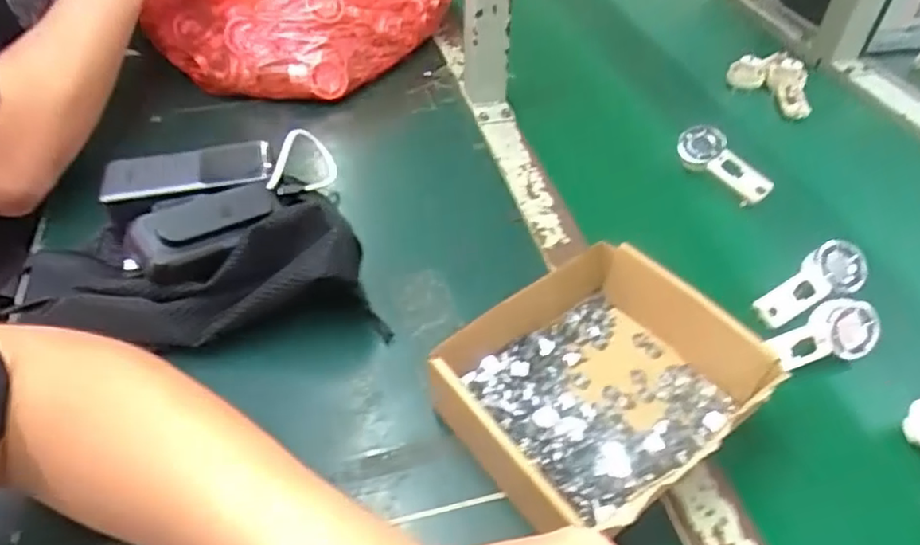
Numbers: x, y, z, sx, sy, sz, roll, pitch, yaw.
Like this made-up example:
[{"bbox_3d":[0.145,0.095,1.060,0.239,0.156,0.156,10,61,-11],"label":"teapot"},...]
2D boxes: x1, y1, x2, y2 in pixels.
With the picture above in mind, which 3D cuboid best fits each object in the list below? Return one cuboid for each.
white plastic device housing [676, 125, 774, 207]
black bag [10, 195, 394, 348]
[{"bbox_3d":[0.249,-0.101,0.590,0.093,0.040,0.020,47,33,21],"label":"white plastic device housing"},{"bbox_3d":[-0.184,-0.005,0.449,0.259,0.078,0.111,0,45,0],"label":"black bag"}]

